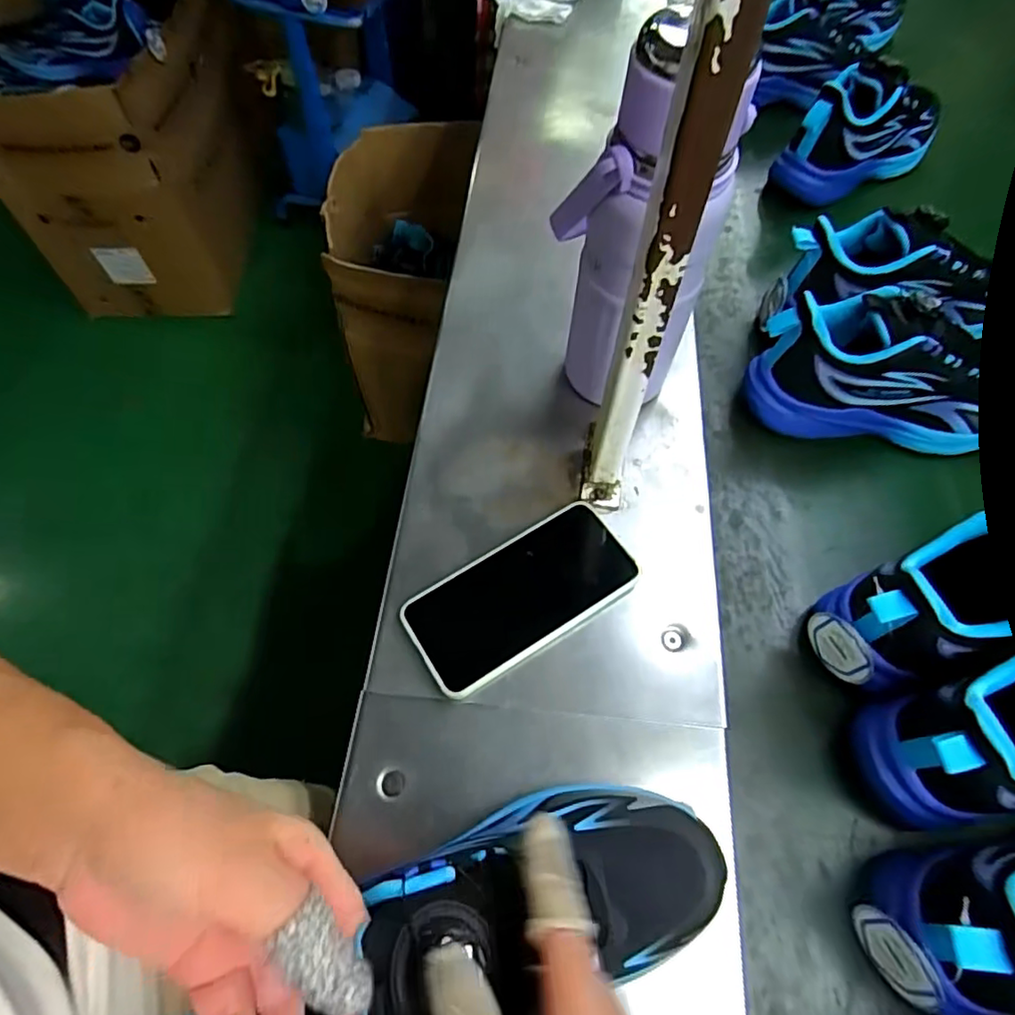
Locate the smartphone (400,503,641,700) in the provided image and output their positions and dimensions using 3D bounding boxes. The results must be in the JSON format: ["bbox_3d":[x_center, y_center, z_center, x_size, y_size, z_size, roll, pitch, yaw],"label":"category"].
[{"bbox_3d":[0.013,0.061,0.425,0.164,0.013,0.078,-28,63,-16],"label":"smartphone"}]

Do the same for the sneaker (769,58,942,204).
[{"bbox_3d":[0.417,-0.438,0.688,0.224,0.109,0.081,-31,64,-17],"label":"sneaker"}]

